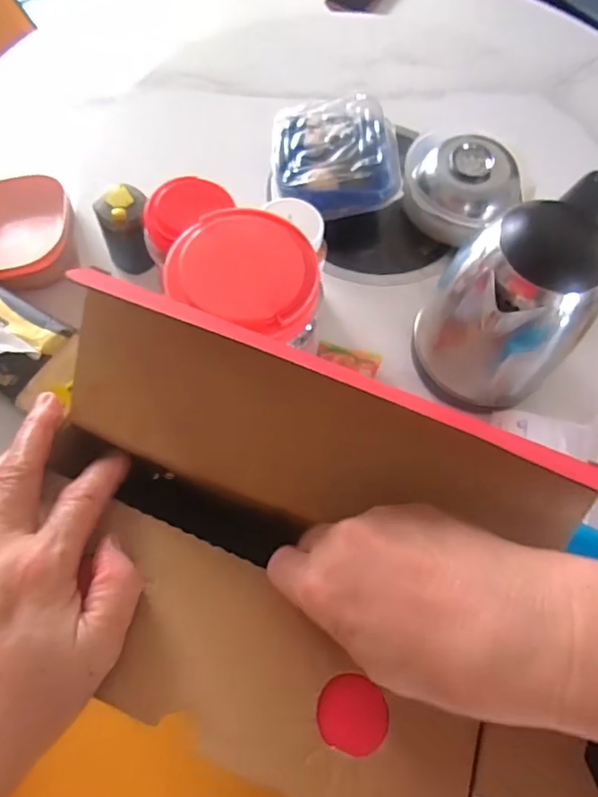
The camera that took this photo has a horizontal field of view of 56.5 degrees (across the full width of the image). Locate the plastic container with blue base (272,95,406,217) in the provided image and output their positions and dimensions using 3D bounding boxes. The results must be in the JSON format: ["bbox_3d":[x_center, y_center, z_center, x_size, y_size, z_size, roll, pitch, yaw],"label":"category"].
[{"bbox_3d":[0.045,-0.294,0.666,0.154,0.058,0.146,-1,67,-4],"label":"plastic container with blue base"}]

